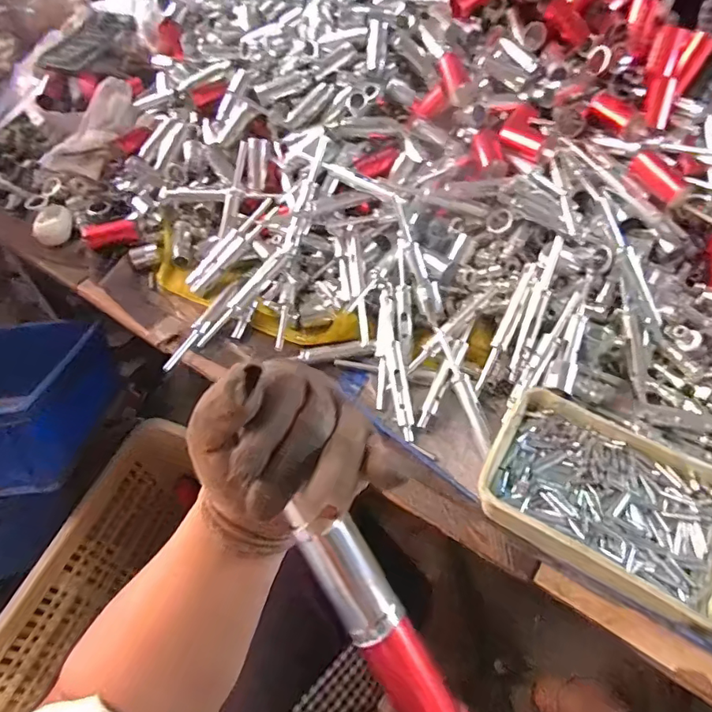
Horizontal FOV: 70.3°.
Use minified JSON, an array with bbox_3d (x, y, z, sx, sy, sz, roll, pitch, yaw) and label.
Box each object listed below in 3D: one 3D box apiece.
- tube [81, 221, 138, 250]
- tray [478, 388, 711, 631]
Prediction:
[{"bbox_3d":[-0.317,-0.159,0.654,0.063,0.019,0.031,-20,58,-27],"label":"tube"},{"bbox_3d":[0.220,0.120,0.439,0.202,0.034,0.141,24,58,18],"label":"tray"}]

